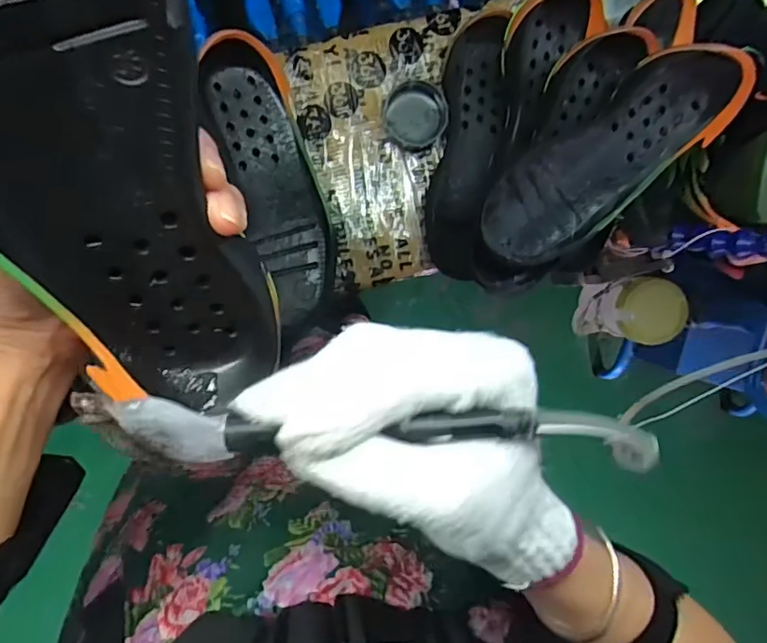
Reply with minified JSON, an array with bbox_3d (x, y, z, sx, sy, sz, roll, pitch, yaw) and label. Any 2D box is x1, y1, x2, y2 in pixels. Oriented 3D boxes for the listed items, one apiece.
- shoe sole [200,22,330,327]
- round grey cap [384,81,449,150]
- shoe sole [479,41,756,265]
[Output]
[{"bbox_3d":[-0.092,-0.117,0.475,0.079,0.043,0.240,-18,95,-2],"label":"shoe sole"},{"bbox_3d":[0.031,-0.199,0.532,0.056,0.026,0.057,0,94,-4],"label":"round grey cap"},{"bbox_3d":[0.178,-0.129,0.438,0.233,0.038,0.089,-37,96,0],"label":"shoe sole"}]

